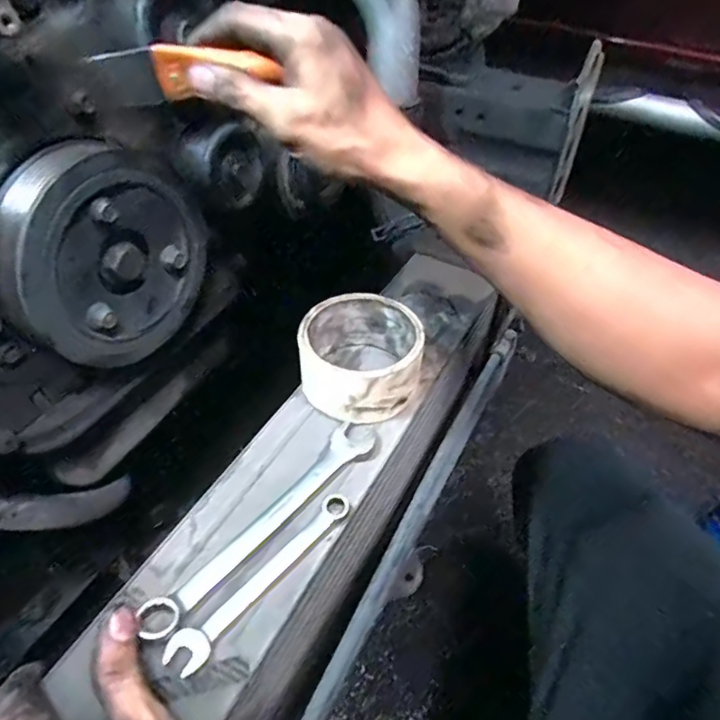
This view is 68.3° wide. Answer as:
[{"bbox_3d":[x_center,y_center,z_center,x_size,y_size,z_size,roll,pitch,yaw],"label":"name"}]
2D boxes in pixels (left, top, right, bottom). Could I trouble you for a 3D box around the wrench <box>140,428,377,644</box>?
[{"bbox_3d":[-0.054,0.099,0.328,0.028,0.013,0.174,31,50,25],"label":"wrench"}]

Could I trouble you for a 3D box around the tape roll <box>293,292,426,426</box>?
[{"bbox_3d":[-0.001,-0.003,0.395,0.087,0.051,0.084,2,44,-2],"label":"tape roll"}]

